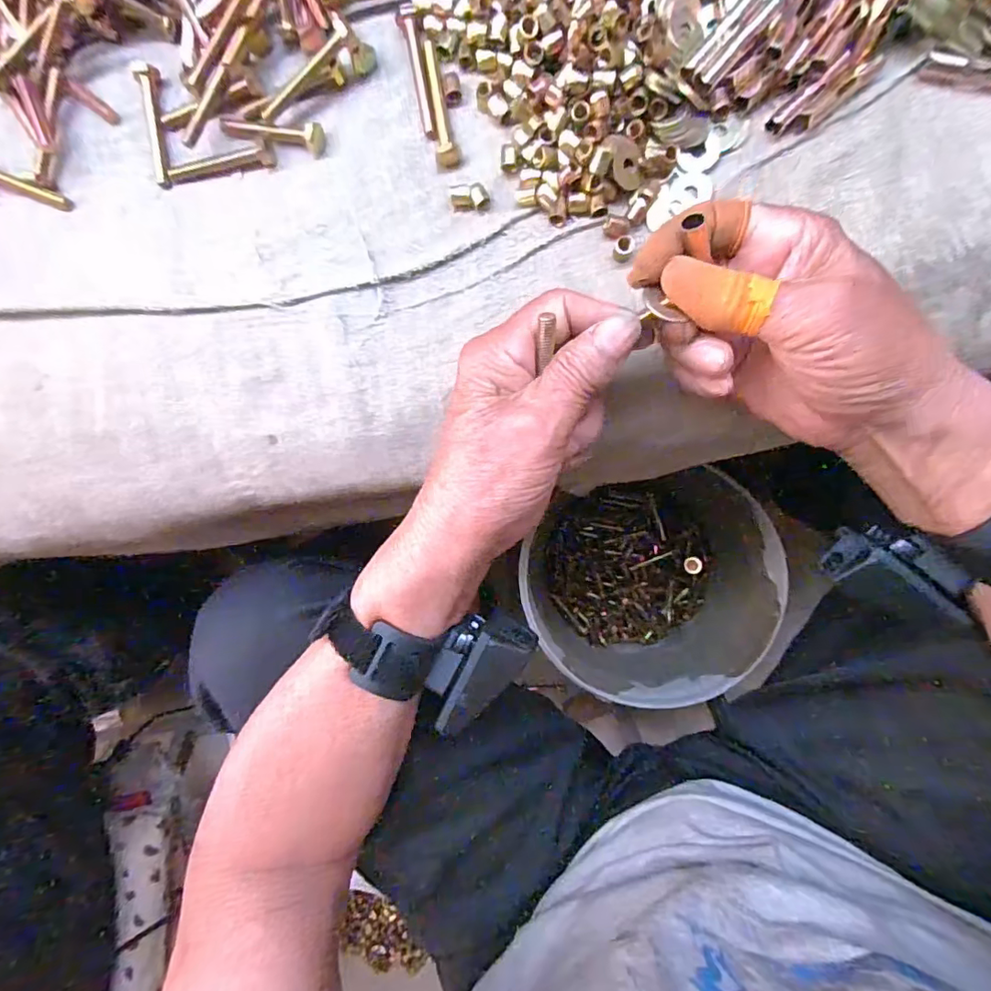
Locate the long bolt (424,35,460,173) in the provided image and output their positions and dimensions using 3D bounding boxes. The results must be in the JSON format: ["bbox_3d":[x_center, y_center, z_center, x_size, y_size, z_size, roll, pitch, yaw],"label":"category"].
[{"bbox_3d":[-0.030,-0.217,0.287,0.013,0.010,0.068,-7,87,6],"label":"long bolt"}]

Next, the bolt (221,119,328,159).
[{"bbox_3d":[-0.131,-0.209,0.295,0.065,0.010,0.013,13,89,7],"label":"bolt"}]

